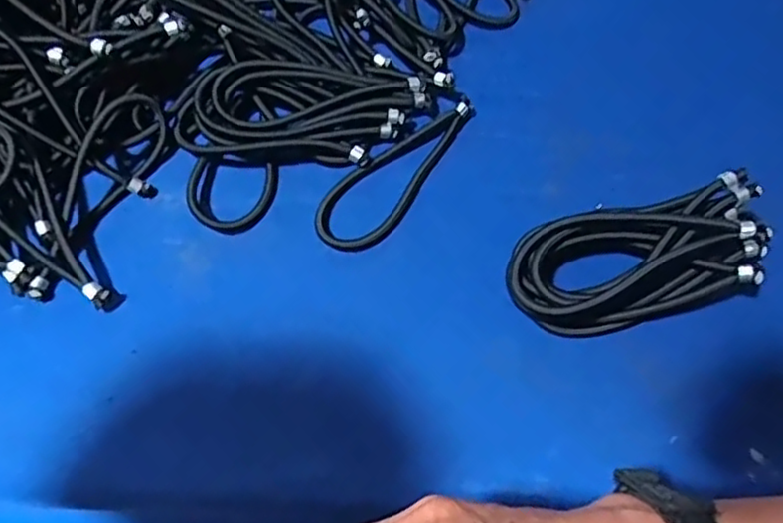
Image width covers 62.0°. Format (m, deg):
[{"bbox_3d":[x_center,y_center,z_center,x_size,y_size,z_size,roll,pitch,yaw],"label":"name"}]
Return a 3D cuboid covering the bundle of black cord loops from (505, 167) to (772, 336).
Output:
[{"bbox_3d":[0.174,-0.001,0.458,0.184,0.062,0.078,-10,63,-5],"label":"bundle of black cord loops"}]

